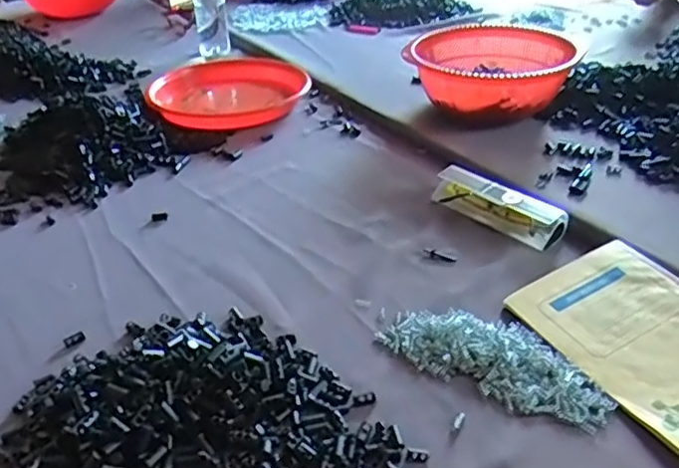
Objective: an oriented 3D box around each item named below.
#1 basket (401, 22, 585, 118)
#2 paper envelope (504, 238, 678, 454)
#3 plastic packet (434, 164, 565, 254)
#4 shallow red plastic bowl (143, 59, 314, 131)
[{"bbox_3d":[0.211,-0.226,0.918,0.209,0.096,0.206,-2,34,1],"label":"basket"},{"bbox_3d":[0.260,0.084,0.532,0.143,0.013,0.203,-25,40,-17],"label":"paper envelope"},{"bbox_3d":[0.173,-0.035,0.706,0.044,0.035,0.153,-27,40,-32],"label":"plastic packet"},{"bbox_3d":[-0.171,-0.220,1.001,0.246,0.054,0.173,-8,33,-7],"label":"shallow red plastic bowl"}]

